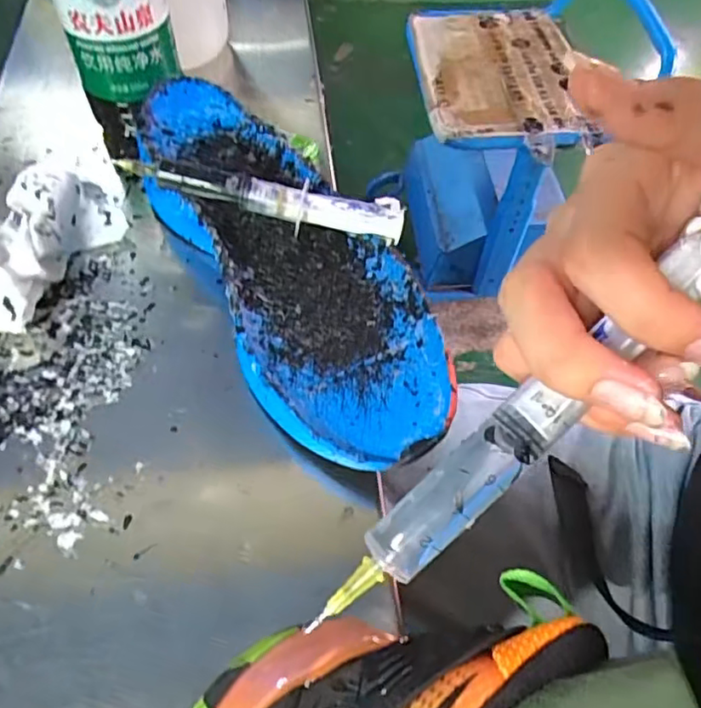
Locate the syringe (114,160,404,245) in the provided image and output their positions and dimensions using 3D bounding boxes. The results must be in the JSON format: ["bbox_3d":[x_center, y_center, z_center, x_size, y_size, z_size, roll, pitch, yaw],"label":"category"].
[{"bbox_3d":[-0.045,-0.084,0.317,0.148,0.019,0.014,11,56,-5],"label":"syringe"}]

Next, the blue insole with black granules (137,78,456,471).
[{"bbox_3d":[-0.034,-0.056,0.325,0.097,0.030,0.259,-24,66,-20],"label":"blue insole with black granules"}]

